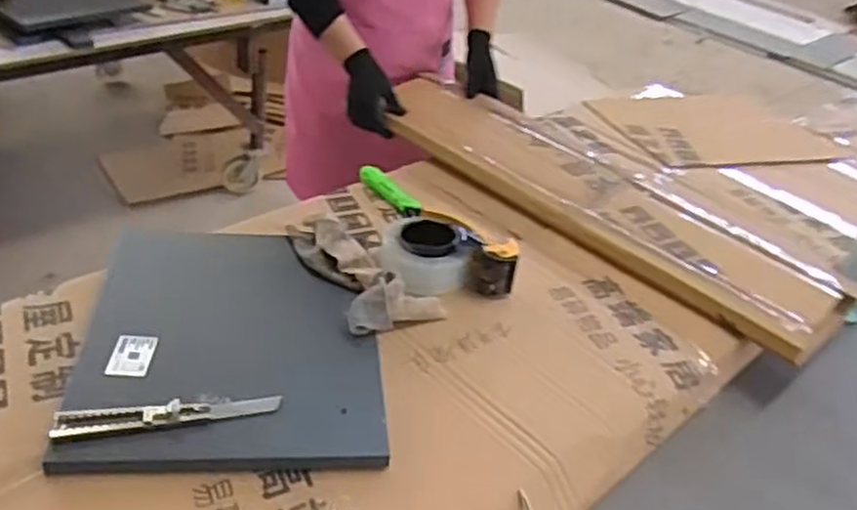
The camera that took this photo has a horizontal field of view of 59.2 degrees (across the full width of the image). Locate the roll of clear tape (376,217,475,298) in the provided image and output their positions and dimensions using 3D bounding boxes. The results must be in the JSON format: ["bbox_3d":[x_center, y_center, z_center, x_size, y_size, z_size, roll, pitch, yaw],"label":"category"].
[{"bbox_3d":[-0.004,0.002,1.005,0.119,0.059,0.108,8,35,-1],"label":"roll of clear tape"}]

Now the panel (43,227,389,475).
[{"bbox_3d":[-0.216,0.089,0.853,0.312,0.021,0.348,3,41,-11],"label":"panel"}]

